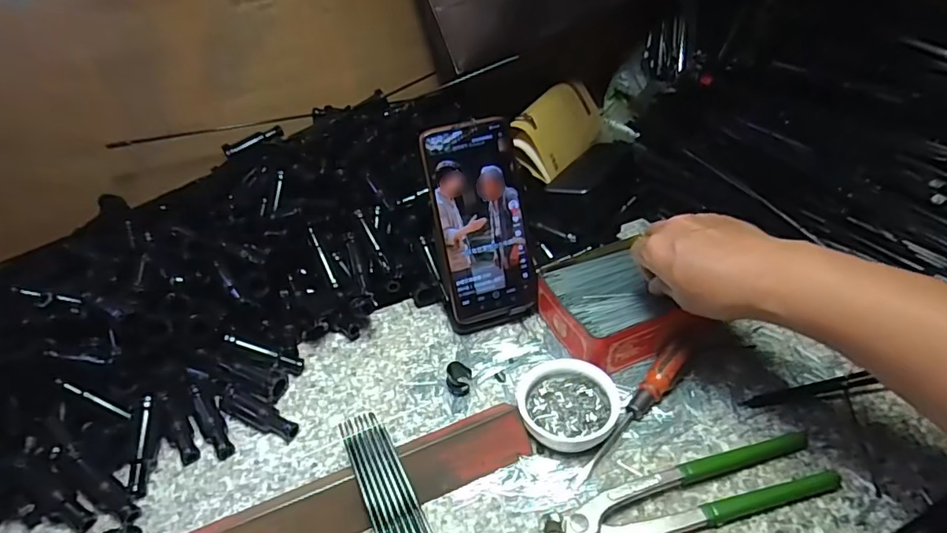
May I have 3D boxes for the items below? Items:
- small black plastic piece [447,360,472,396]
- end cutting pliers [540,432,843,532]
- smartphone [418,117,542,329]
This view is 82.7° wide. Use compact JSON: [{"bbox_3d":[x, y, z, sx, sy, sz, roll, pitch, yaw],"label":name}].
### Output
[{"bbox_3d":[-0.011,0.089,0.429,0.020,0.023,0.017,-8,39,-4],"label":"small black plastic piece"},{"bbox_3d":[0.140,0.147,0.346,0.200,0.020,0.039,-13,39,-9],"label":"end cutting pliers"},{"bbox_3d":[0.007,-0.036,0.456,0.076,0.166,0.005,-15,15,-12],"label":"smartphone"}]

